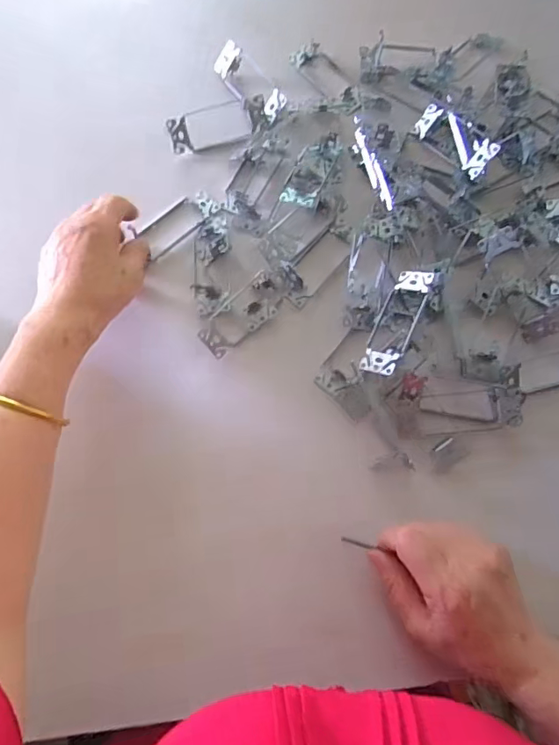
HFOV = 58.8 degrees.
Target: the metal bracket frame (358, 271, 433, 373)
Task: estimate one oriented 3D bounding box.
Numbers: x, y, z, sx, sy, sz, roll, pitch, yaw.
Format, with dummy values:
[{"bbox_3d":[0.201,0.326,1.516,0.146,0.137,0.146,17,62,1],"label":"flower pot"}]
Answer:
[{"bbox_3d":[0.109,-0.043,0.460,0.041,0.023,0.108,15,71,37],"label":"metal bracket frame"}]

